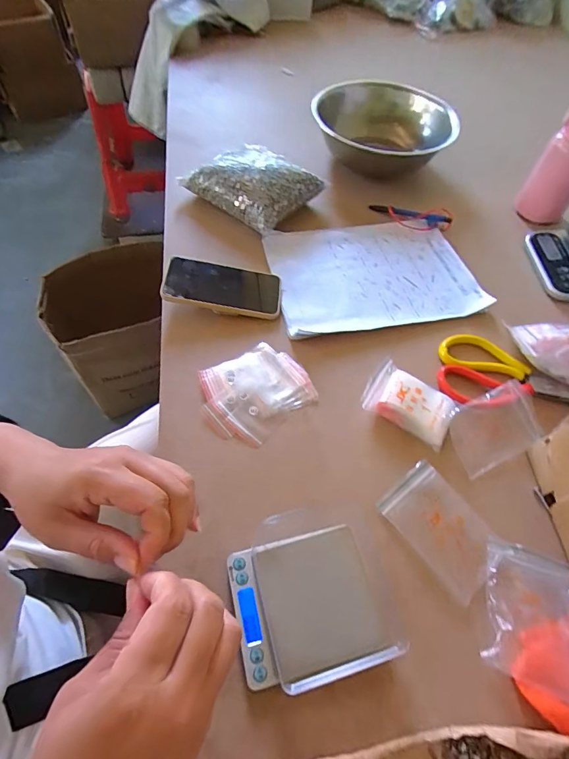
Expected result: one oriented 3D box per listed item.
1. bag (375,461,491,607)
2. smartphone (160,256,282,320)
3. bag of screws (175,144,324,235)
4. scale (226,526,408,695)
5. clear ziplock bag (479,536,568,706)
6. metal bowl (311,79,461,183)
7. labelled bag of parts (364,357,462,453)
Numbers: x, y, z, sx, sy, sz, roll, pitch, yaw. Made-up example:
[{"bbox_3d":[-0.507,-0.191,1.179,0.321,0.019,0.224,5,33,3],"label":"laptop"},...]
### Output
[{"bbox_3d":[0.163,0.150,0.405,0.076,0.011,0.117,-35,65,-21],"label":"bag"},{"bbox_3d":[-0.084,-0.128,0.545,0.157,0.015,0.079,9,61,-11],"label":"smartphone"},{"bbox_3d":[-0.057,-0.329,0.661,0.193,0.072,0.148,34,63,18],"label":"bag of screws"},{"bbox_3d":[0.020,0.201,0.355,0.125,0.033,0.112,-11,59,-9],"label":"scale"},{"bbox_3d":[0.228,0.214,0.364,0.079,0.014,0.116,19,59,9],"label":"clear ziplock bag"},{"bbox_3d":[0.182,-0.473,0.762,0.259,0.084,0.250,1,58,-2],"label":"metal bowl"},{"bbox_3d":[0.149,0.027,0.473,0.101,0.019,0.070,29,61,15],"label":"labelled bag of parts"}]

